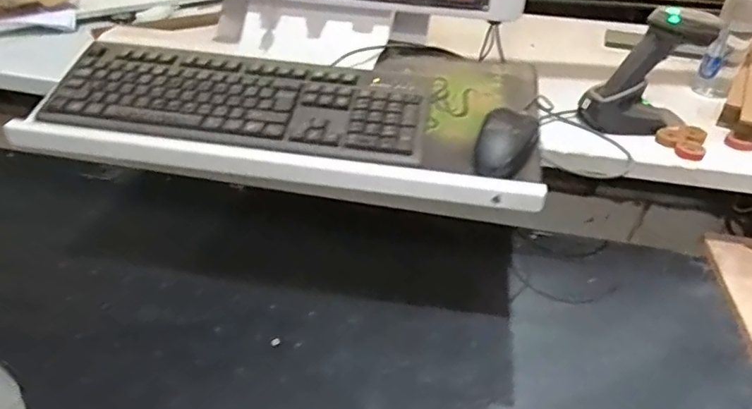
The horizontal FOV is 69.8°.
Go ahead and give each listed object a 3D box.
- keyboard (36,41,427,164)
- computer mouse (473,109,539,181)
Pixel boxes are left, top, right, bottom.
[{"bbox_3d":[-0.150,-0.117,0.603,0.407,0.044,0.149,5,35,4],"label":"keyboard"},{"bbox_3d":[0.141,-0.067,0.580,0.059,0.040,0.097,14,37,17],"label":"computer mouse"}]

